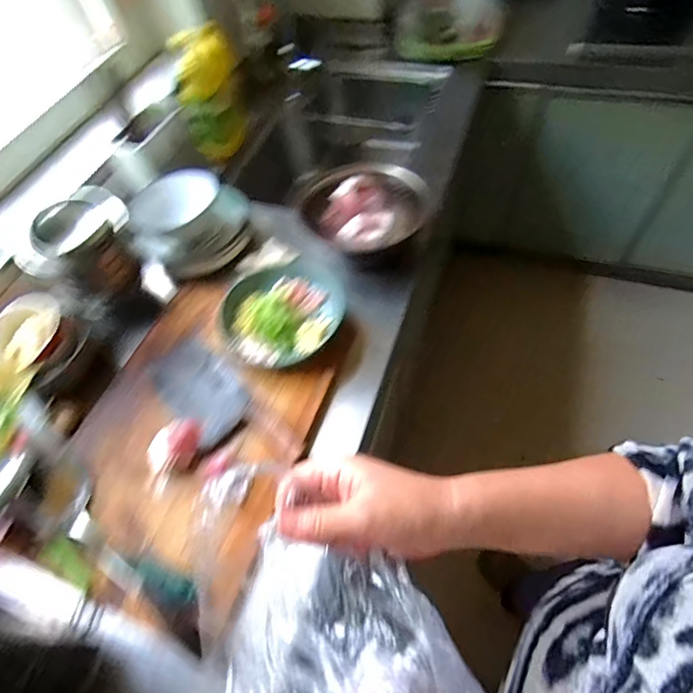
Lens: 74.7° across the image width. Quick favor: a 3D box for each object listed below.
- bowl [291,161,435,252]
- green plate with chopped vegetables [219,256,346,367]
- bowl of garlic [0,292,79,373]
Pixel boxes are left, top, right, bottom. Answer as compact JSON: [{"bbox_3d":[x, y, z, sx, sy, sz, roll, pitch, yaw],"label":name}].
[{"bbox_3d":[0.014,-0.270,0.842,0.249,0.057,0.223,35,67,23],"label":"bowl"},{"bbox_3d":[-0.099,-0.053,0.720,0.194,0.040,0.191,-2,59,3],"label":"green plate with chopped vegetables"},{"bbox_3d":[-0.469,-0.015,0.677,0.121,0.042,0.122,-35,62,-16],"label":"bowl of garlic"}]

